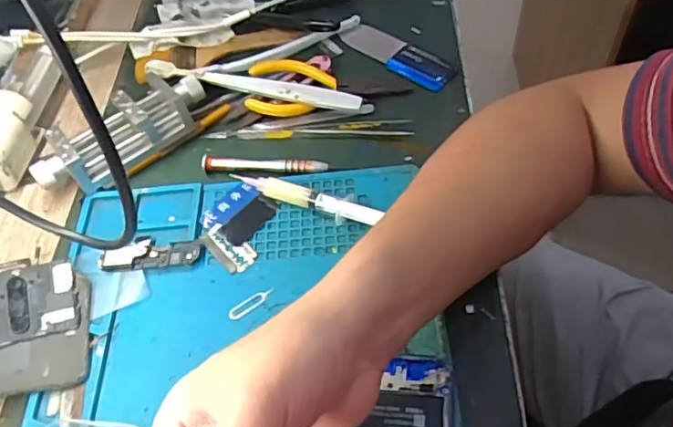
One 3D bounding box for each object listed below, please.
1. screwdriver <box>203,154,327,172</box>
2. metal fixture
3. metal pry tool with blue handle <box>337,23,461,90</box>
[{"bbox_3d":[-0.054,-0.036,0.425,0.093,0.009,0.009,1,55,7],"label":"screwdriver"},{"bbox_3d":[-0.166,-0.065,0.440,0.135,0.033,0.058,-34,58,-17],"label":"metal fixture"},{"bbox_3d":[0.051,-0.136,0.485,0.106,0.004,0.039,37,66,27],"label":"metal pry tool with blue handle"}]

